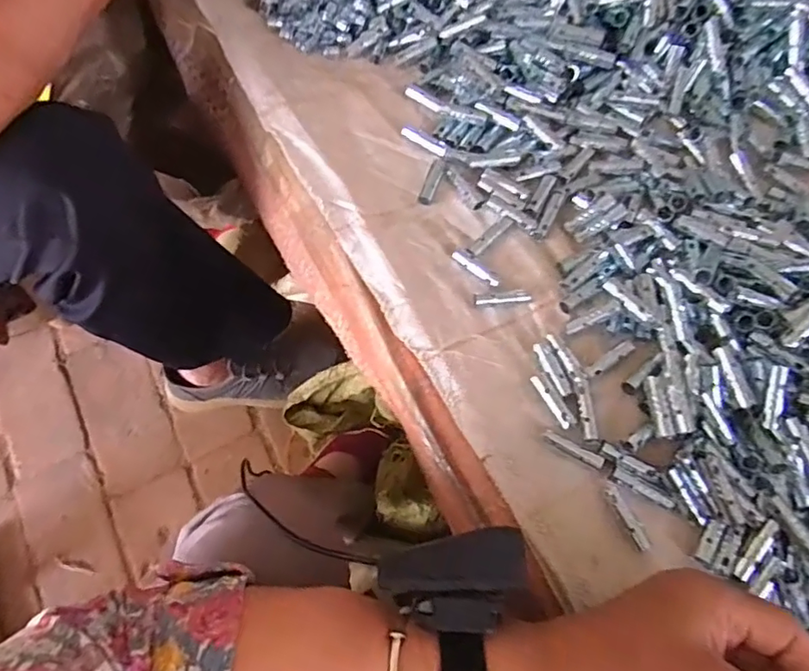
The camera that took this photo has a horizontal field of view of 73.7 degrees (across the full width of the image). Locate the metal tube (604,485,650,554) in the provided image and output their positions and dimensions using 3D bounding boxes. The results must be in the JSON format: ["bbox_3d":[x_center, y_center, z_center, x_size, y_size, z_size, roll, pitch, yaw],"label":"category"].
[{"bbox_3d":[0.133,0.109,0.322,0.008,0.007,0.040,-25,71,-11],"label":"metal tube"}]

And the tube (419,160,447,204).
[{"bbox_3d":[0.022,-0.118,0.411,0.011,0.008,0.038,21,69,6],"label":"tube"}]

